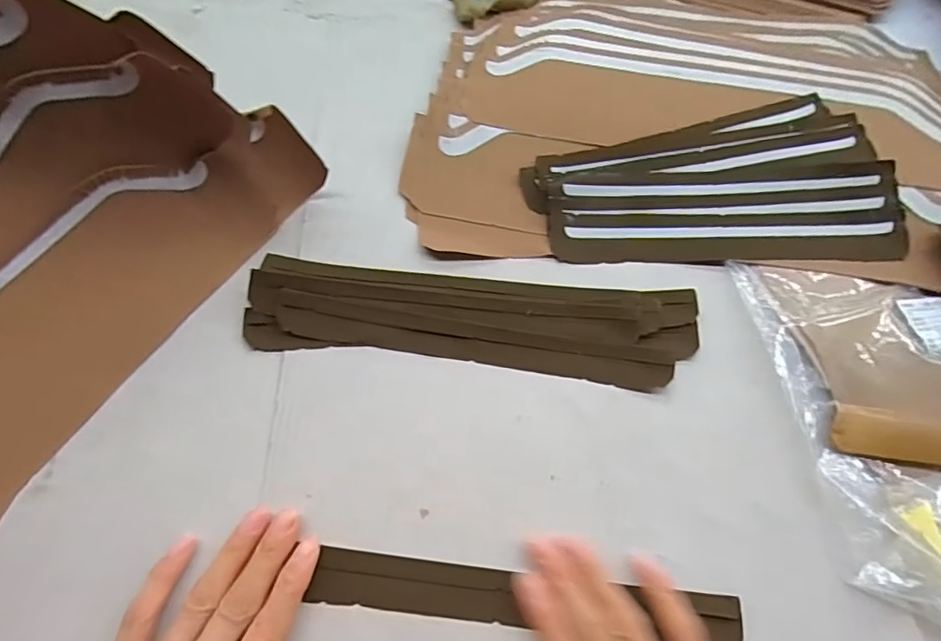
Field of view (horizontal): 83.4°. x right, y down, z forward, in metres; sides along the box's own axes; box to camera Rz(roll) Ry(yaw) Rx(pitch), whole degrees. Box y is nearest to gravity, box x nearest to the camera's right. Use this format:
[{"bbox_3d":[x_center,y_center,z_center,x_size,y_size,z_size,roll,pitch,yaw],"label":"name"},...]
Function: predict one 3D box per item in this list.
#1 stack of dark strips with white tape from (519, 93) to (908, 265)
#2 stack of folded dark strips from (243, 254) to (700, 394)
[{"bbox_3d":[0.181,-0.108,0.404,0.267,0.022,0.128,0,63,-2],"label":"stack of dark strips with white tape"},{"bbox_3d":[0.004,-0.002,0.355,0.296,0.013,0.072,4,63,0],"label":"stack of folded dark strips"}]

